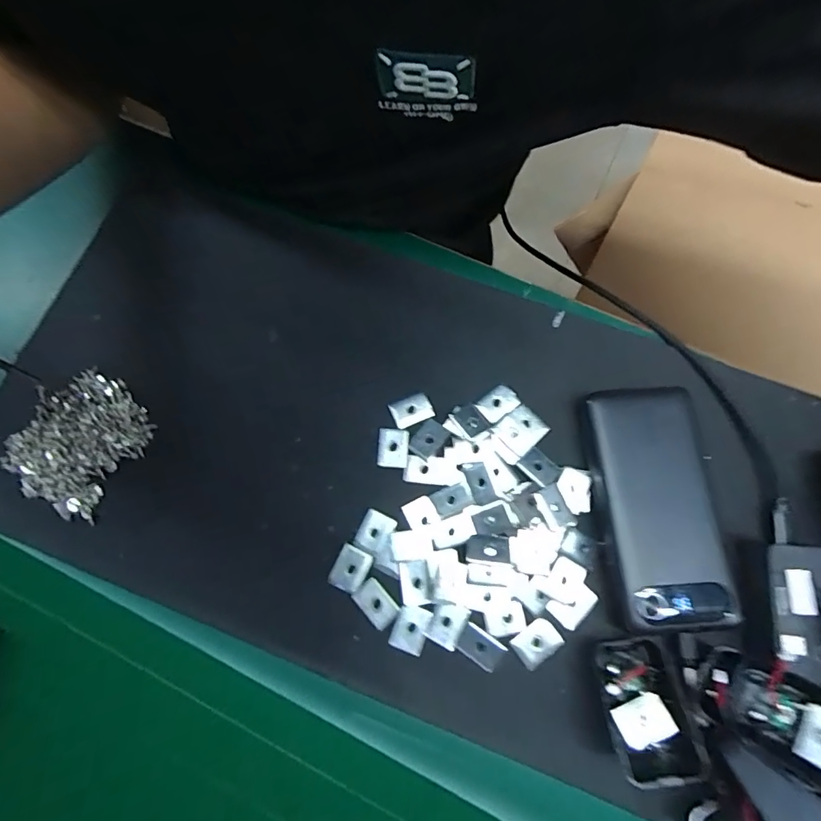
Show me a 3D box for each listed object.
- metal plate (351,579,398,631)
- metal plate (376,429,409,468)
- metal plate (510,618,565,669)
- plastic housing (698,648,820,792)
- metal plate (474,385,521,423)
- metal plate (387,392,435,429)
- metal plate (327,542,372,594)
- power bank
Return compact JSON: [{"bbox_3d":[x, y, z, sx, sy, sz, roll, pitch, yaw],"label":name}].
[{"bbox_3d":[-0.023,0.127,0.305,0.019,0.005,0.029,-42,78,-9],"label":"metal plate"},{"bbox_3d":[-0.013,0.027,0.329,0.022,0.004,0.027,5,75,2],"label":"metal plate"},{"bbox_3d":[0.081,0.150,0.297,0.029,0.004,0.023,-40,79,-2],"label":"metal plate"},{"bbox_3d":[0.207,0.166,0.243,0.045,0.079,0.023,-49,116,-19],"label":"plastic housing"},{"bbox_3d":[0.063,-0.005,0.337,0.029,0.004,0.020,-34,77,-8],"label":"metal plate"},{"bbox_3d":[0.001,0.000,0.336,0.029,0.004,0.021,-24,76,-5],"label":"metal plate"},{"bbox_3d":[-0.040,0.106,0.310,0.022,0.007,0.028,24,77,7],"label":"metal plate"},{"bbox_3d":[0.162,0.060,0.307,0.071,0.025,0.152,-4,75,0],"label":"power bank"}]

